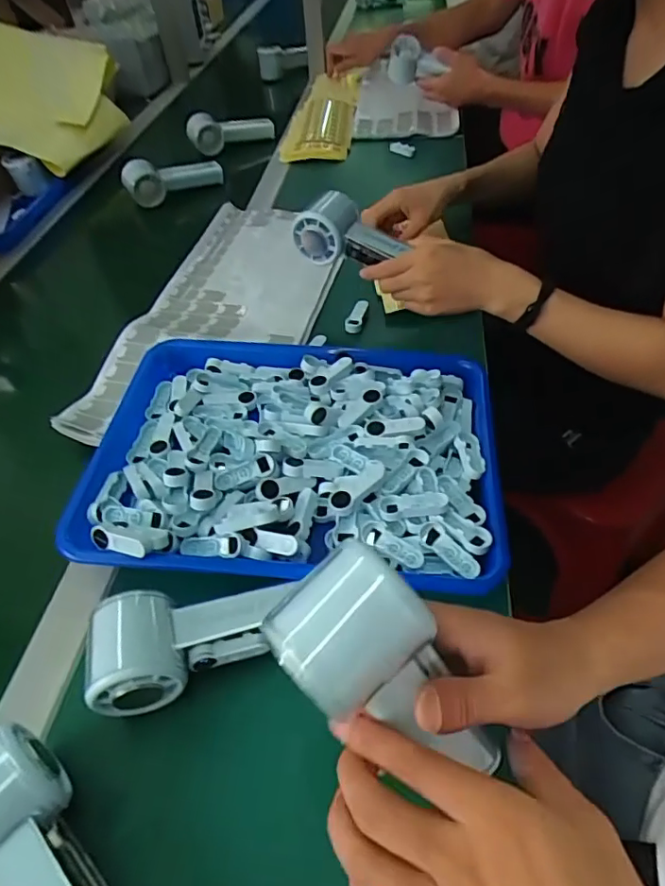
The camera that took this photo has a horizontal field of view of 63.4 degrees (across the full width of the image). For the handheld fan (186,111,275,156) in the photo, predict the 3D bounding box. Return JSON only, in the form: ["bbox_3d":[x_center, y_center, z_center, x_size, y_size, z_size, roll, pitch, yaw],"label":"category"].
[{"bbox_3d":[-0.174,-0.533,0.912,0.144,0.057,0.051,-9,48,-1],"label":"handheld fan"}]

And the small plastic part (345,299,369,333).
[{"bbox_3d":[0.028,-0.144,0.612,0.019,0.011,0.051,9,50,14],"label":"small plastic part"}]

